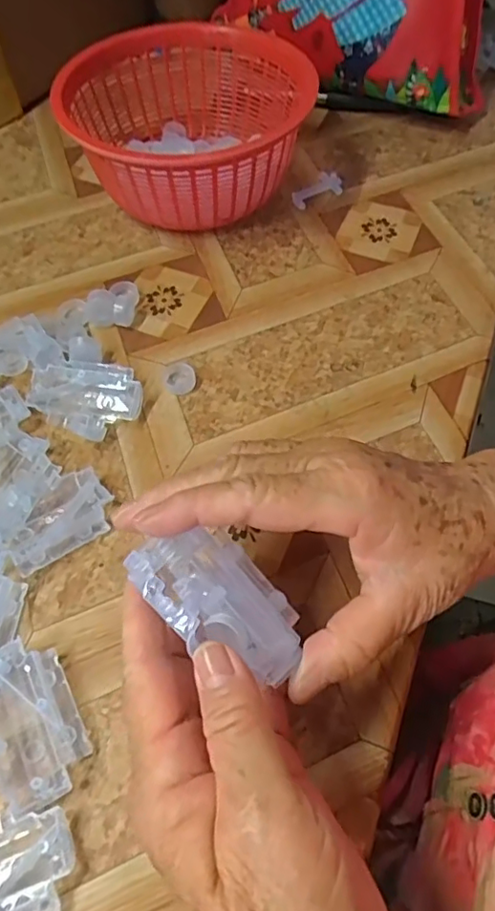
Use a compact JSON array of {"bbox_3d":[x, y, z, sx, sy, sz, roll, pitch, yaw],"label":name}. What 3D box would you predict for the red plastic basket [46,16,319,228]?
[{"bbox_3d":[-0.051,-0.258,0.474,0.175,0.085,0.202,9,57,7],"label":"red plastic basket"}]

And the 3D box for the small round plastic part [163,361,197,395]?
[{"bbox_3d":[-0.044,-0.051,0.381,0.020,0.005,0.025,-14,57,-8],"label":"small round plastic part"}]

